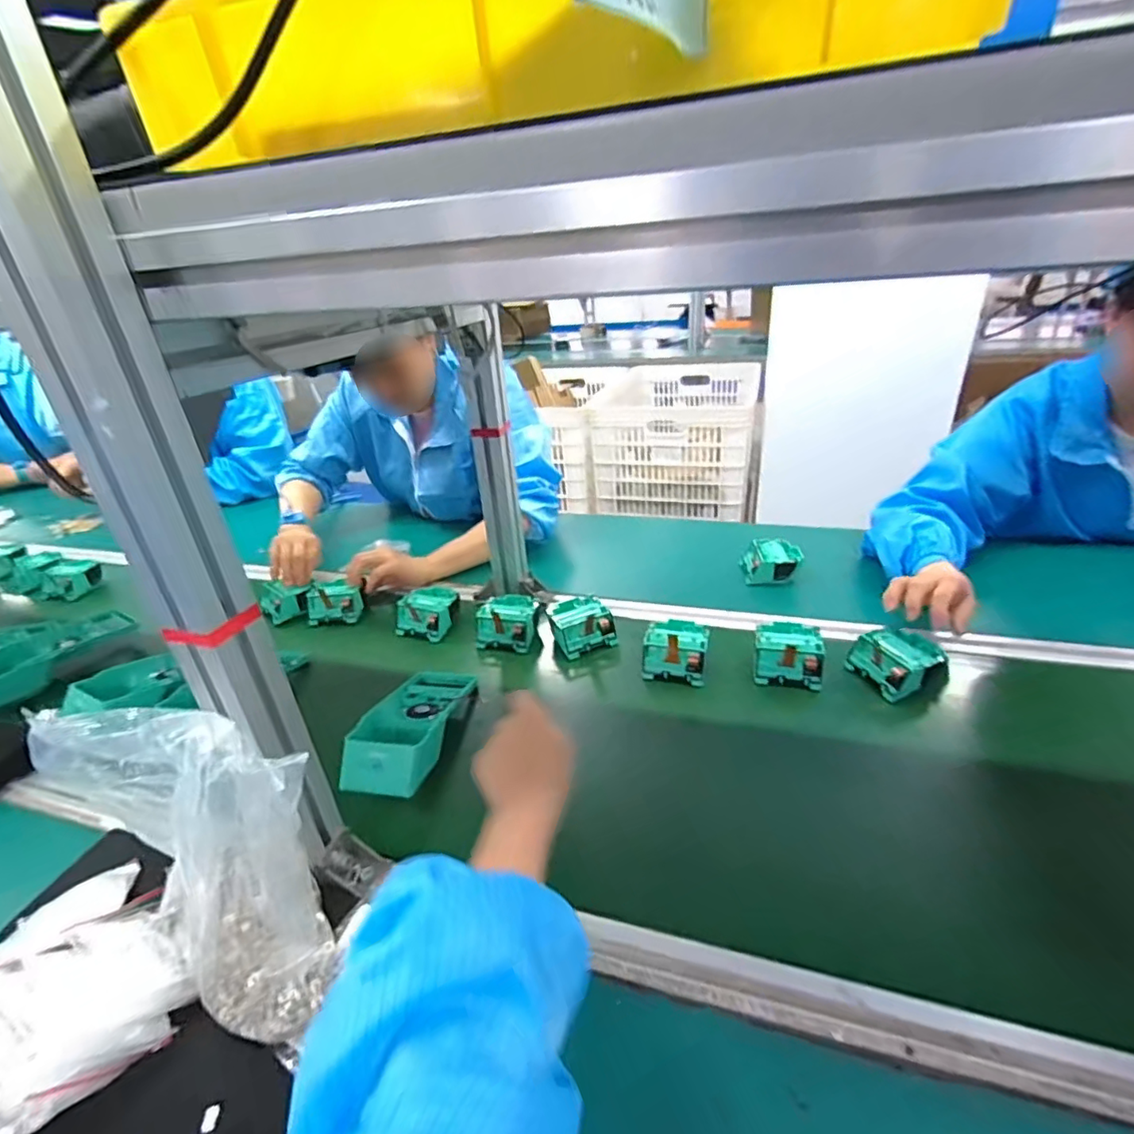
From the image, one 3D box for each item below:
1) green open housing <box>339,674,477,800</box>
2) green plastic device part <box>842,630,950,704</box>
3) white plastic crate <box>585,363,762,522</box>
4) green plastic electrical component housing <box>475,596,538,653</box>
[{"bbox_3d":[-0.164,0.164,0.615,0.094,0.045,0.187,2,29,13],"label":"green open housing"},{"bbox_3d":[0.375,0.110,0.645,0.072,0.051,0.078,-13,29,-14],"label":"green plastic device part"},{"bbox_3d":[0.375,-0.439,1.859,0.456,0.306,0.638,7,30,21],"label":"white plastic crate"},{"bbox_3d":[-0.080,0.074,0.774,0.084,0.043,0.087,-2,28,6],"label":"green plastic electrical component housing"}]

